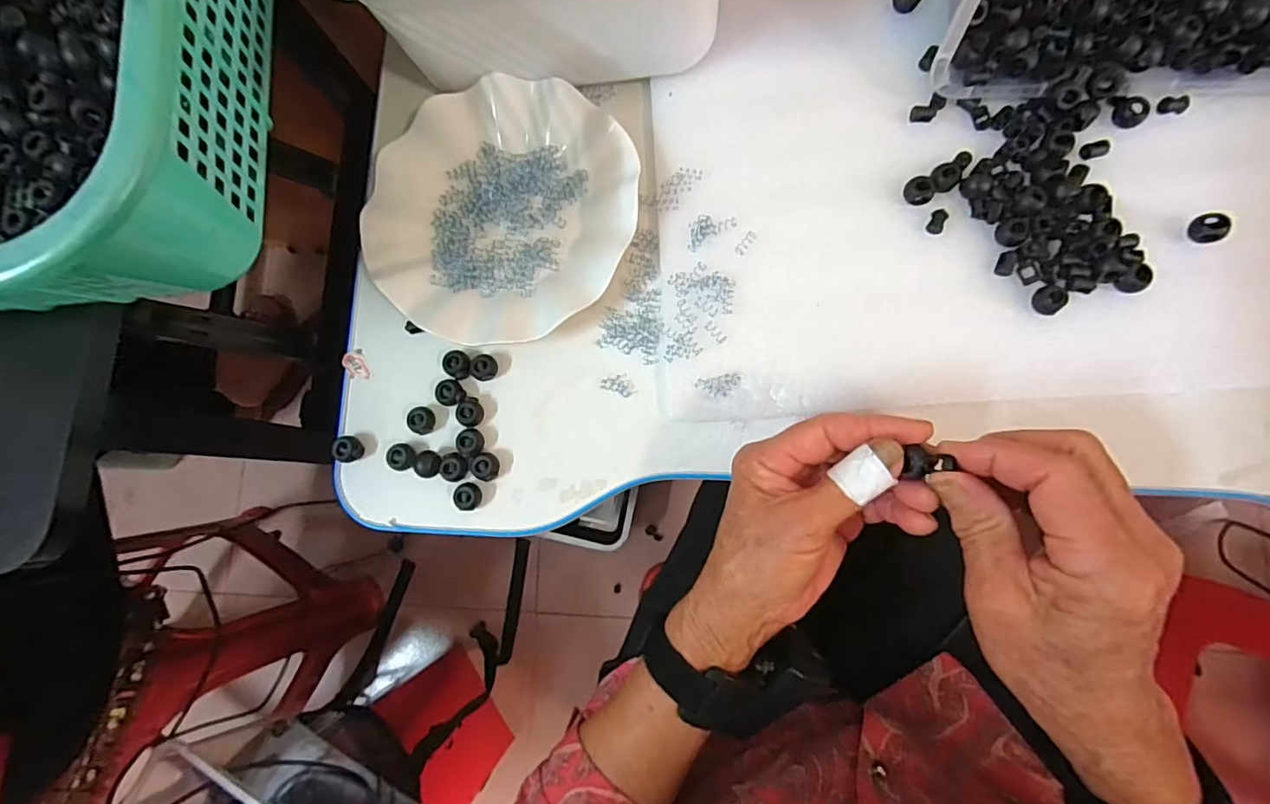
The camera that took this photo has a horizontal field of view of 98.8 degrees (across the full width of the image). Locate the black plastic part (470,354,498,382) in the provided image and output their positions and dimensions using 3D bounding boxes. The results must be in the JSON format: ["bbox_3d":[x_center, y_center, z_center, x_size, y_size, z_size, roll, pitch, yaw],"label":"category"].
[{"bbox_3d":[-0.101,-0.023,0.364,0.017,0.006,0.017,-1,82,5],"label":"black plastic part"}]

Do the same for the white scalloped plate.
[{"bbox_3d":[-0.091,-0.128,0.365,0.177,0.028,0.174,-1,82,5],"label":"white scalloped plate"}]

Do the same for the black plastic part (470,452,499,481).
[{"bbox_3d":[-0.098,0.042,0.355,0.016,0.009,0.016,-1,82,5],"label":"black plastic part"}]

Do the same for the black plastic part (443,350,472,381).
[{"bbox_3d":[-0.120,-0.025,0.367,0.019,0.006,0.017,35,90,5],"label":"black plastic part"}]

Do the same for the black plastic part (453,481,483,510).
[{"bbox_3d":[-0.108,0.061,0.352,0.015,0.009,0.017,-20,80,2],"label":"black plastic part"}]

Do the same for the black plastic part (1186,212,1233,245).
[{"bbox_3d":[0.344,-0.104,0.326,0.016,0.013,0.017,-1,82,5],"label":"black plastic part"}]

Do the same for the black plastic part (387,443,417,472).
[{"bbox_3d":[-0.154,0.037,0.360,0.021,0.010,0.017,26,85,8],"label":"black plastic part"}]

